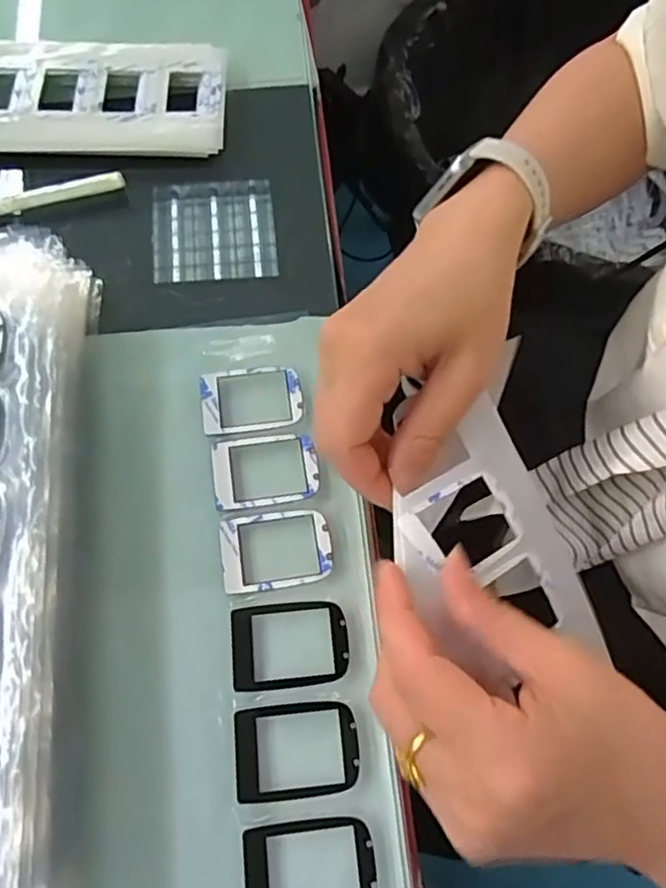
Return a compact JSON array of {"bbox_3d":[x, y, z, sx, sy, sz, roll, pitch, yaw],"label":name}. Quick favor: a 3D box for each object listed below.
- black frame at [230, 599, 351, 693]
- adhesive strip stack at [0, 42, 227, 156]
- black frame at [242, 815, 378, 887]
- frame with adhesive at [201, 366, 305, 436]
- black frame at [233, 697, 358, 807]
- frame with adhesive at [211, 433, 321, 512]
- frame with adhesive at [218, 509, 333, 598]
[{"bbox_3d":[-0.019,0.088,0.284,0.051,0.004,0.036,-5,68,-5],"label":"black frame"},{"bbox_3d":[-0.188,-0.217,0.396,0.238,0.014,0.092,-2,68,-4],"label":"adhesive strip stack"},{"bbox_3d":[-0.009,0.168,0.252,0.051,0.004,0.036,-6,68,-5],"label":"black frame"},{"bbox_3d":[-0.042,-0.024,0.330,0.052,0.004,0.036,-9,69,-6],"label":"frame with adhesive"},{"bbox_3d":[-0.015,0.128,0.268,0.052,0.004,0.035,-5,68,-5],"label":"black frame"},{"bbox_3d":[-0.033,0.012,0.315,0.051,0.004,0.037,-7,68,-6],"label":"frame with adhesive"},{"bbox_3d":[-0.027,0.048,0.300,0.051,0.004,0.037,-9,69,-6],"label":"frame with adhesive"}]

